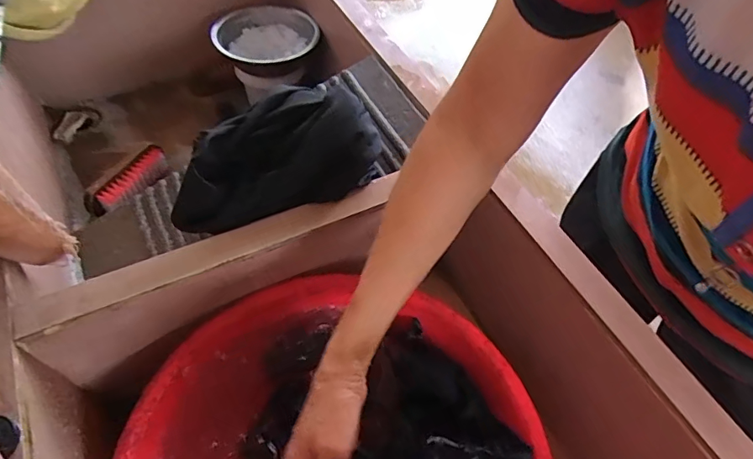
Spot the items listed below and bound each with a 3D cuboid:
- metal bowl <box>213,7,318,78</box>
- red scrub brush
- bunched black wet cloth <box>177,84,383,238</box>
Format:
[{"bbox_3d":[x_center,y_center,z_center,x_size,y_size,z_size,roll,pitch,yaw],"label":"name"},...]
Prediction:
[{"bbox_3d":[-0.176,-0.292,0.764,0.145,0.081,0.145,3,54,-4],"label":"metal bowl"},{"bbox_3d":[-0.347,-0.073,0.669,0.034,0.033,0.112,30,57,16],"label":"red scrub brush"},{"bbox_3d":[-0.097,-0.077,0.455,0.206,0.065,0.104,-17,58,-16],"label":"bunched black wet cloth"}]

